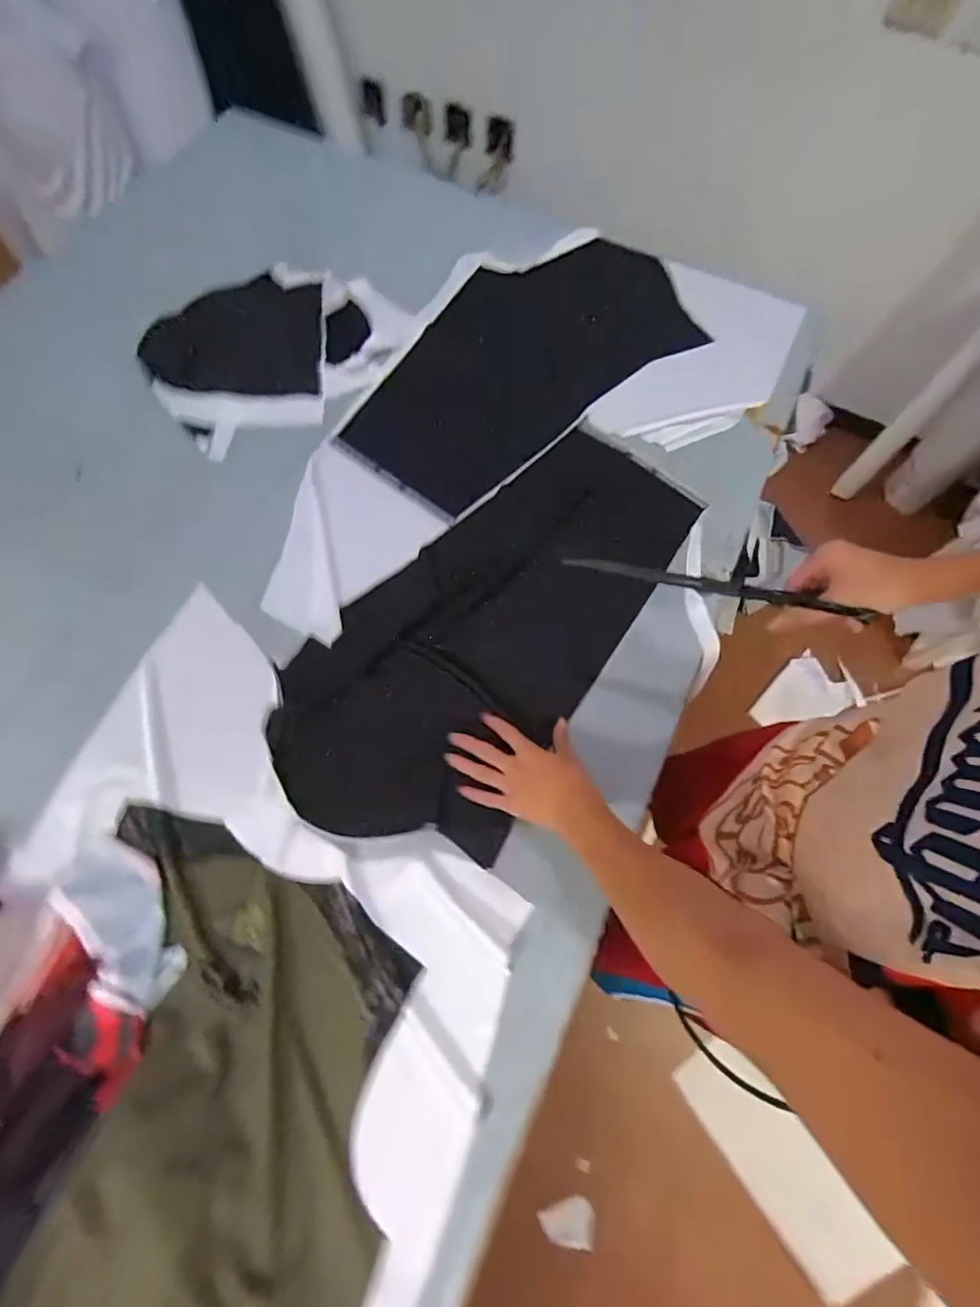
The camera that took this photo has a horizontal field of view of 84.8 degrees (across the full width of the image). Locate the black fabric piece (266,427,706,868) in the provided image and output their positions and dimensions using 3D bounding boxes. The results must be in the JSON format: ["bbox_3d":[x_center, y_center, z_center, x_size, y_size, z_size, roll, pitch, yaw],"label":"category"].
[{"bbox_3d":[0.023,-0.048,0.704,0.309,0.025,0.640,39,69,14],"label":"black fabric piece"}]

